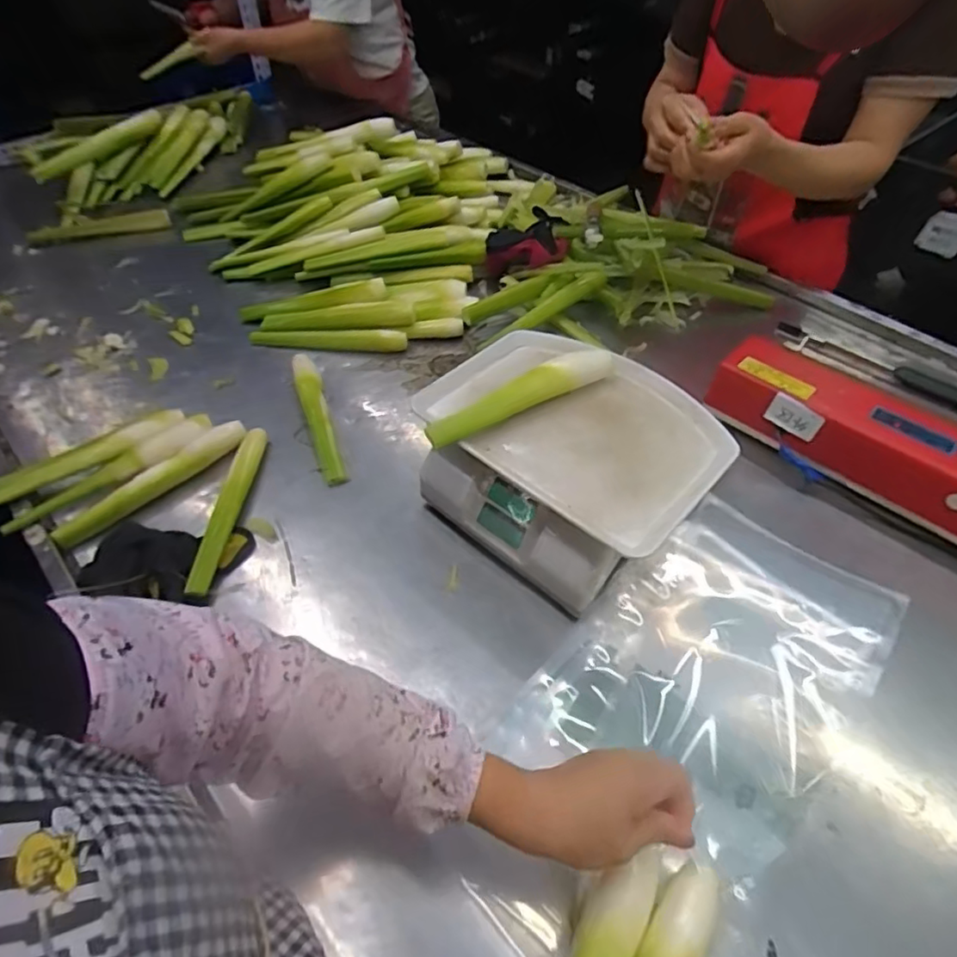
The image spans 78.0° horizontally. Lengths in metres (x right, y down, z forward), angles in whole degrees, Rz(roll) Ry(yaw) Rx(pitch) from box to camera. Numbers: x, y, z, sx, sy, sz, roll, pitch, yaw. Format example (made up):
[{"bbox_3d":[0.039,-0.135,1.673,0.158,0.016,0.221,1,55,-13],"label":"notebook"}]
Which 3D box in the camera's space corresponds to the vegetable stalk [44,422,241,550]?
[{"bbox_3d":[-0.382,0.004,0.701,0.232,0.024,0.029,-36,59,-26],"label":"vegetable stalk"}]

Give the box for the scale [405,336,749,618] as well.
[{"bbox_3d":[0.097,-0.020,0.653,0.289,0.114,0.243,35,58,26],"label":"scale"}]

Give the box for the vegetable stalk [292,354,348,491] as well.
[{"bbox_3d":[-0.211,-0.083,0.776,0.035,0.026,0.226,-17,52,-14],"label":"vegetable stalk"}]

